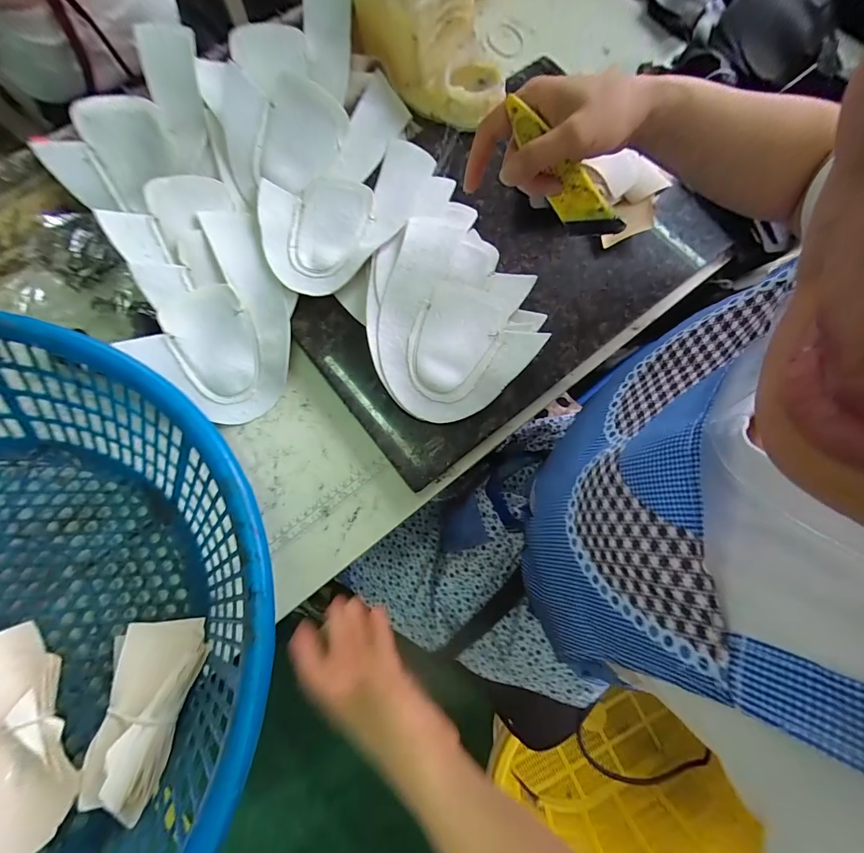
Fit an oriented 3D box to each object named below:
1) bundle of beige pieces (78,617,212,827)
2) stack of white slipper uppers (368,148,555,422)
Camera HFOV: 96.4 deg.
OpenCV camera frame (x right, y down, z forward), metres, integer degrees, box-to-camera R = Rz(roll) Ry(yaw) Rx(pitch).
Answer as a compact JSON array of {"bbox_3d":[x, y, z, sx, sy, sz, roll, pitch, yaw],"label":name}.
[{"bbox_3d":[-0.246,0.242,0.330,0.072,0.026,0.136,1,59,-1],"label":"bundle of beige pieces"},{"bbox_3d":[0.013,-0.179,0.438,0.176,0.028,0.338,-7,78,-2],"label":"stack of white slipper uppers"}]

